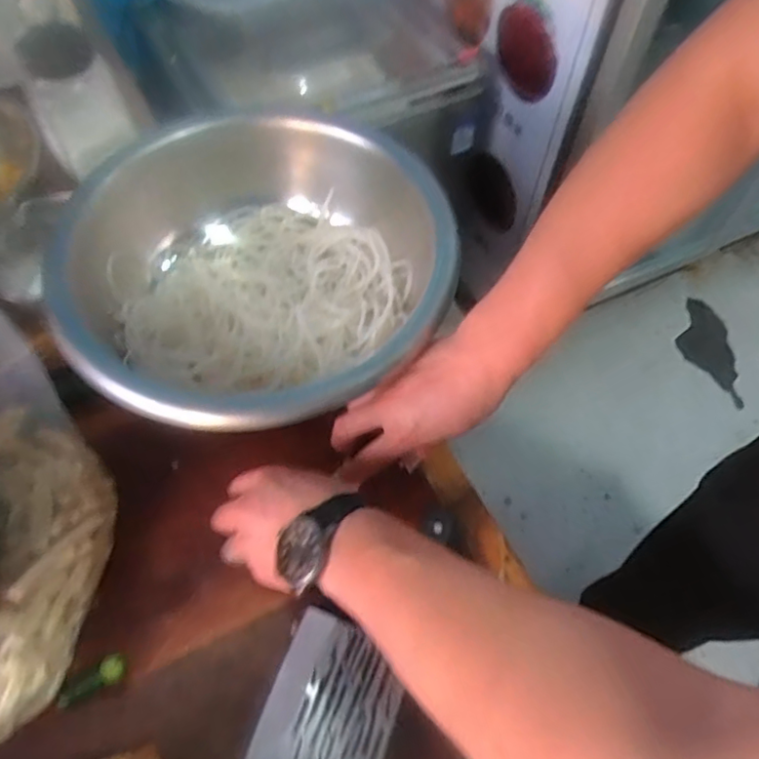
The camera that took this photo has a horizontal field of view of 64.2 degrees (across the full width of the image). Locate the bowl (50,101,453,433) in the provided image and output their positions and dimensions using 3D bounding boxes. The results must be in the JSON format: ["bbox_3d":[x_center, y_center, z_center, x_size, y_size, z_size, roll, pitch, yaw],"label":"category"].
[{"bbox_3d":[-0.104,-0.086,0.546,0.303,0.105,0.319,0,60,0],"label":"bowl"}]

